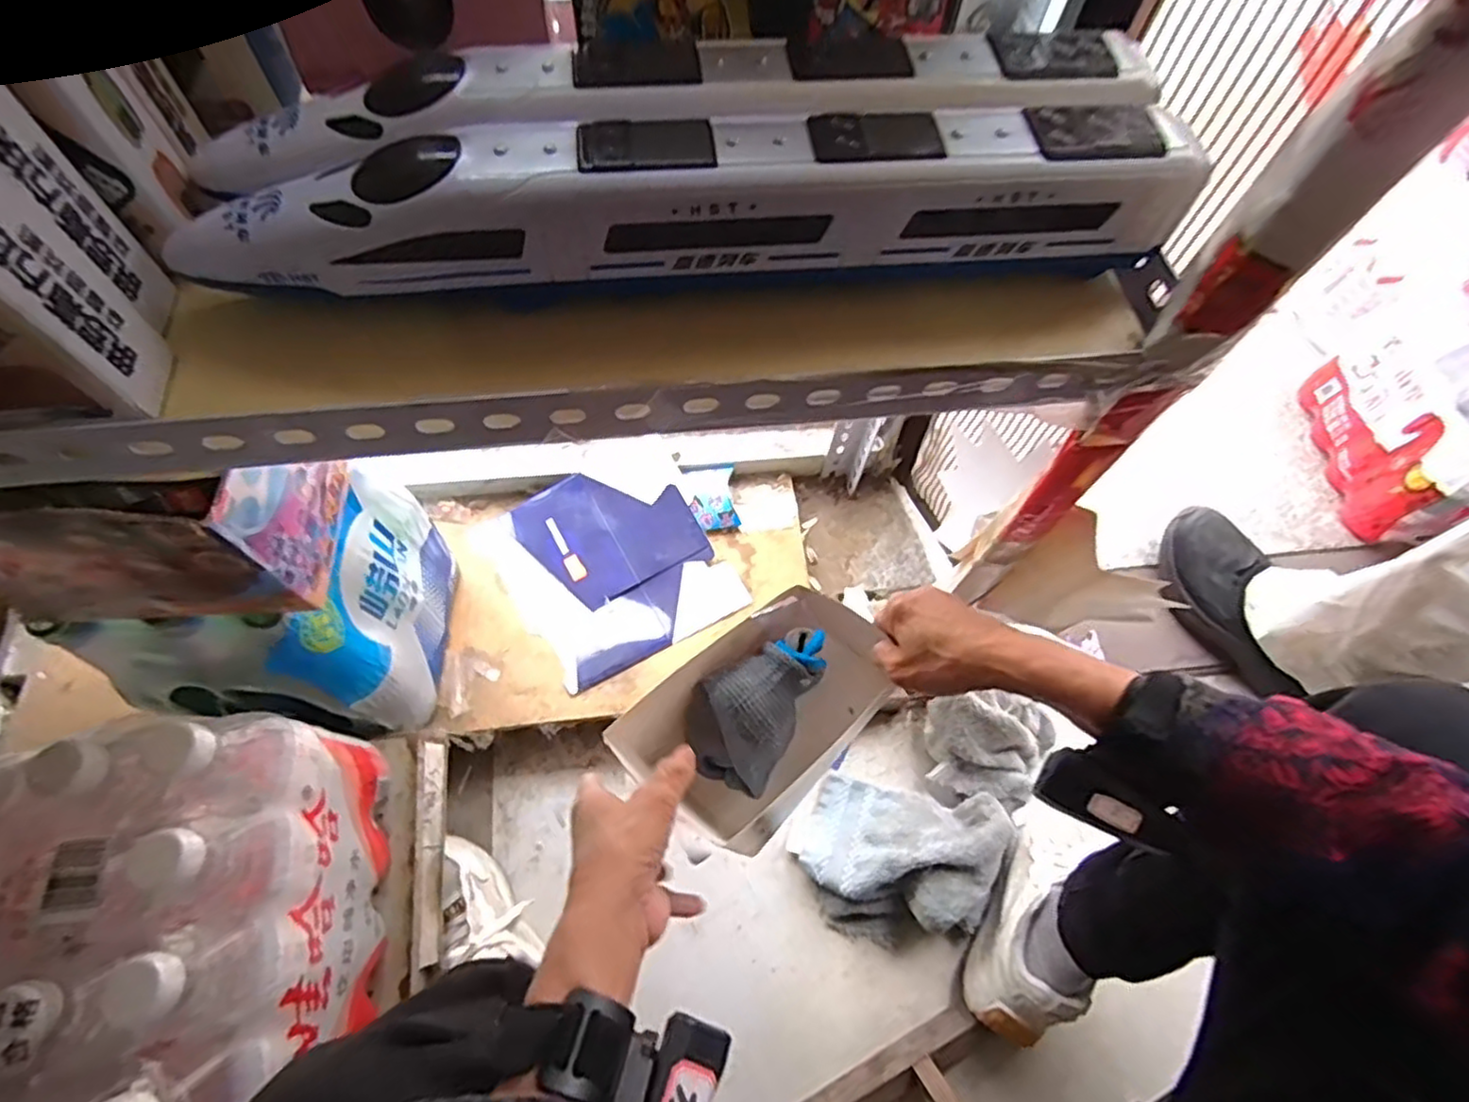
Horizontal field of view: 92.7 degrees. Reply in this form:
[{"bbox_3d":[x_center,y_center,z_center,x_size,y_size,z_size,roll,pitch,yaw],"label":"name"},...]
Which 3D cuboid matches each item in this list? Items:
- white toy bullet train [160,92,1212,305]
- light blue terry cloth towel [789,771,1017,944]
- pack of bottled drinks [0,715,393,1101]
[{"bbox_3d":[-0.016,-0.141,0.278,0.401,0.048,0.059,-6,66,-6],"label":"white toy bullet train"},{"bbox_3d":[0.161,0.306,0.693,0.188,0.093,0.150,13,65,2],"label":"light blue terry cloth towel"},{"bbox_3d":[-0.353,0.248,0.457,0.158,0.210,0.241,-8,66,-7],"label":"pack of bottled drinks"}]

